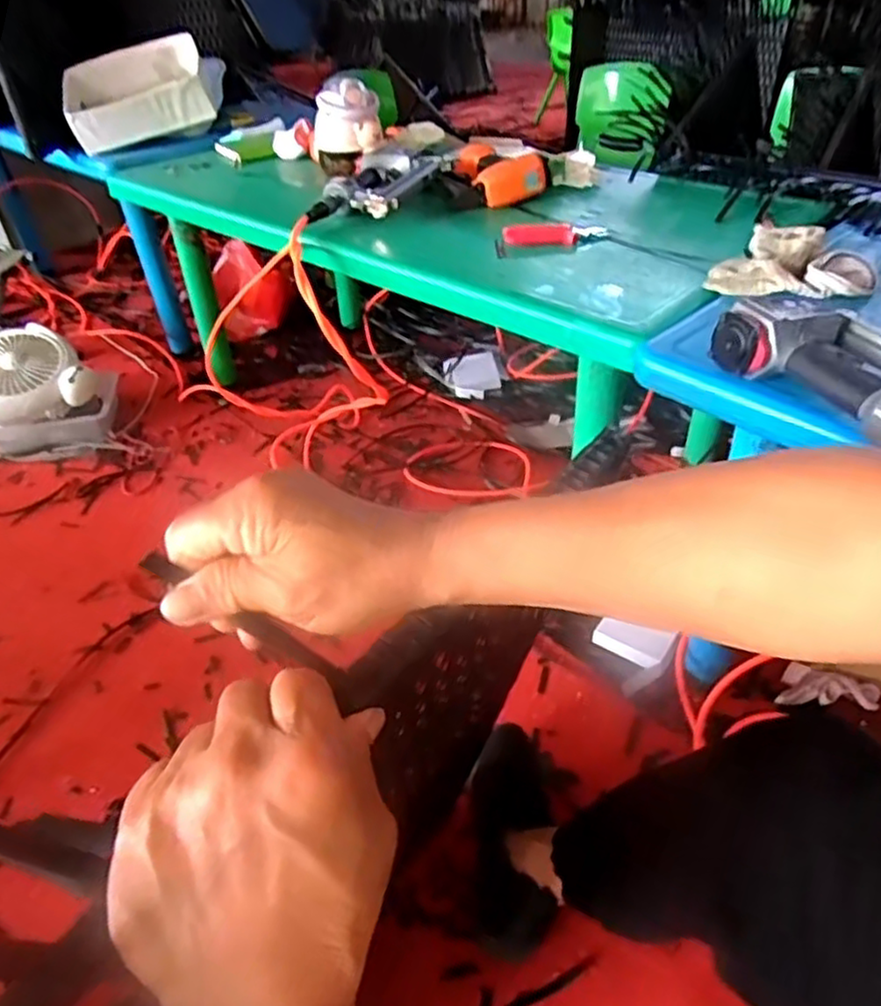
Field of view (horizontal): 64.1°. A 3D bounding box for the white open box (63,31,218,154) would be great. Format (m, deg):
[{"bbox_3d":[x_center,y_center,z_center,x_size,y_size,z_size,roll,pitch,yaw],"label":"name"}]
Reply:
[{"bbox_3d":[-0.641,-0.857,1.482,0.287,0.153,0.165,-15,41,-15],"label":"white open box"}]

